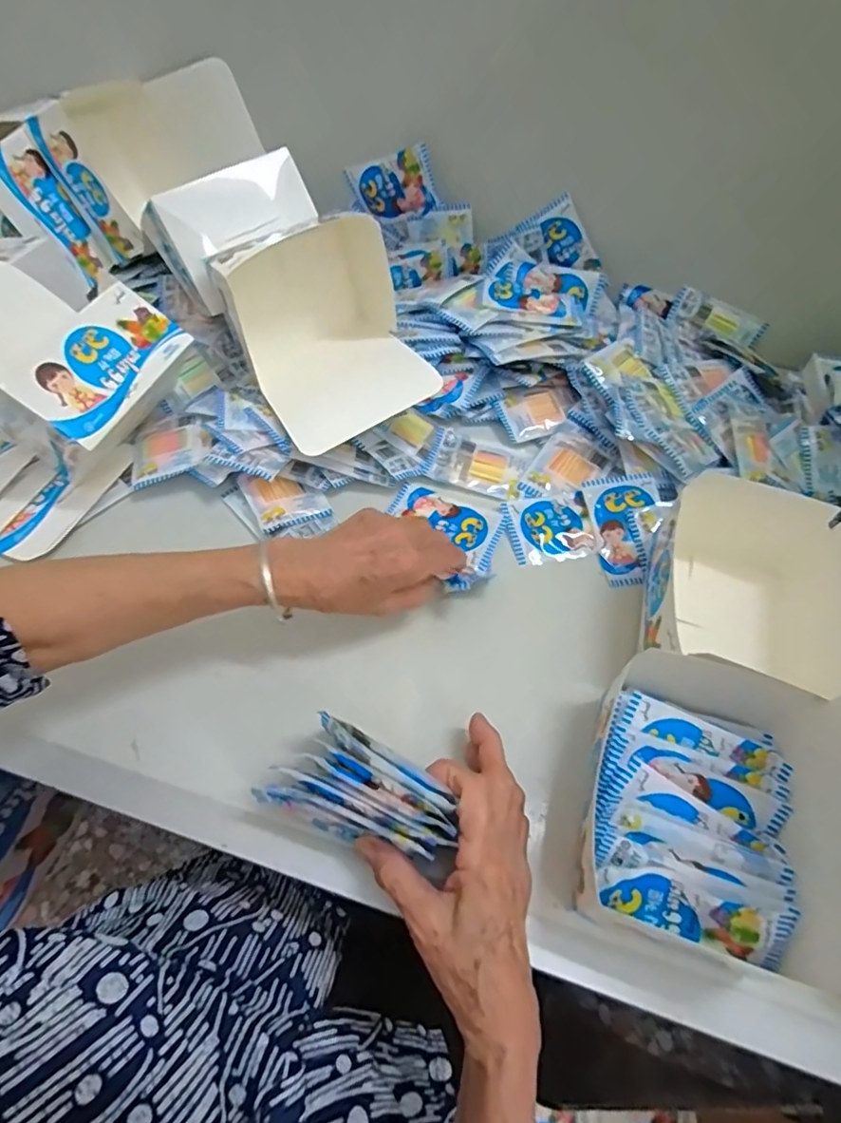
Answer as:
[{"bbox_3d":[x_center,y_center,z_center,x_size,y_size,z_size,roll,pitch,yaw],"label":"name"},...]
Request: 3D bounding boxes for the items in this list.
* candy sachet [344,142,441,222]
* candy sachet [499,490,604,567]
[{"bbox_3d":[-0.031,-0.410,0.611,0.106,0.061,0.025,4,61,32],"label":"candy sachet"},{"bbox_3d":[0.115,-0.030,0.496,0.077,0.009,0.067,-9,57,-7],"label":"candy sachet"}]

